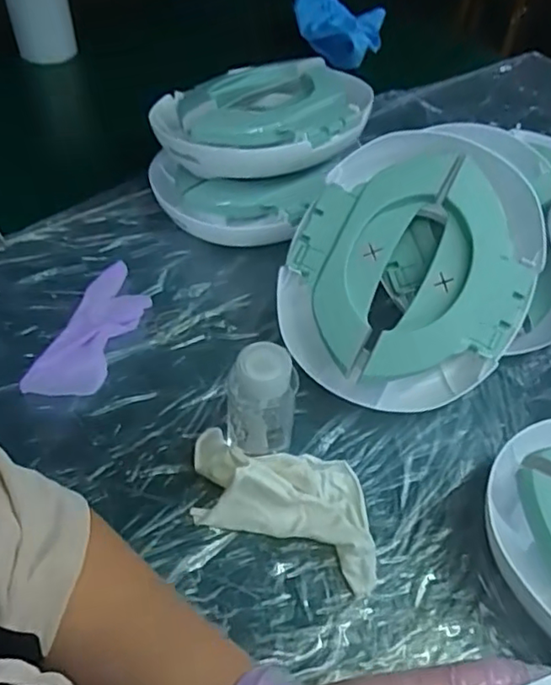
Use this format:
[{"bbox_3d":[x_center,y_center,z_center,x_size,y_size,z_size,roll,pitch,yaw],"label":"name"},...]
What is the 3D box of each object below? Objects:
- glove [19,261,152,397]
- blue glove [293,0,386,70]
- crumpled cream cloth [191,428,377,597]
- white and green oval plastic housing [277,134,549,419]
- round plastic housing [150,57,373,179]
[{"bbox_3d":[-0.204,-0.015,0.680,0.075,0.015,0.197,17,49,9],"label":"glove"},{"bbox_3d":[0.114,-0.561,1.088,0.165,0.120,0.090,1,48,-4],"label":"blue glove"},{"bbox_3d":[0.010,0.137,0.556,0.195,0.039,0.103,20,50,12],"label":"crumpled cream cloth"},{"bbox_3d":[0.137,-0.073,0.634,0.243,0.055,0.287,25,91,12],"label":"white and green oval plastic housing"},{"bbox_3d":[-0.017,-0.287,0.774,0.252,0.069,0.219,-32,58,-29],"label":"round plastic housing"}]

